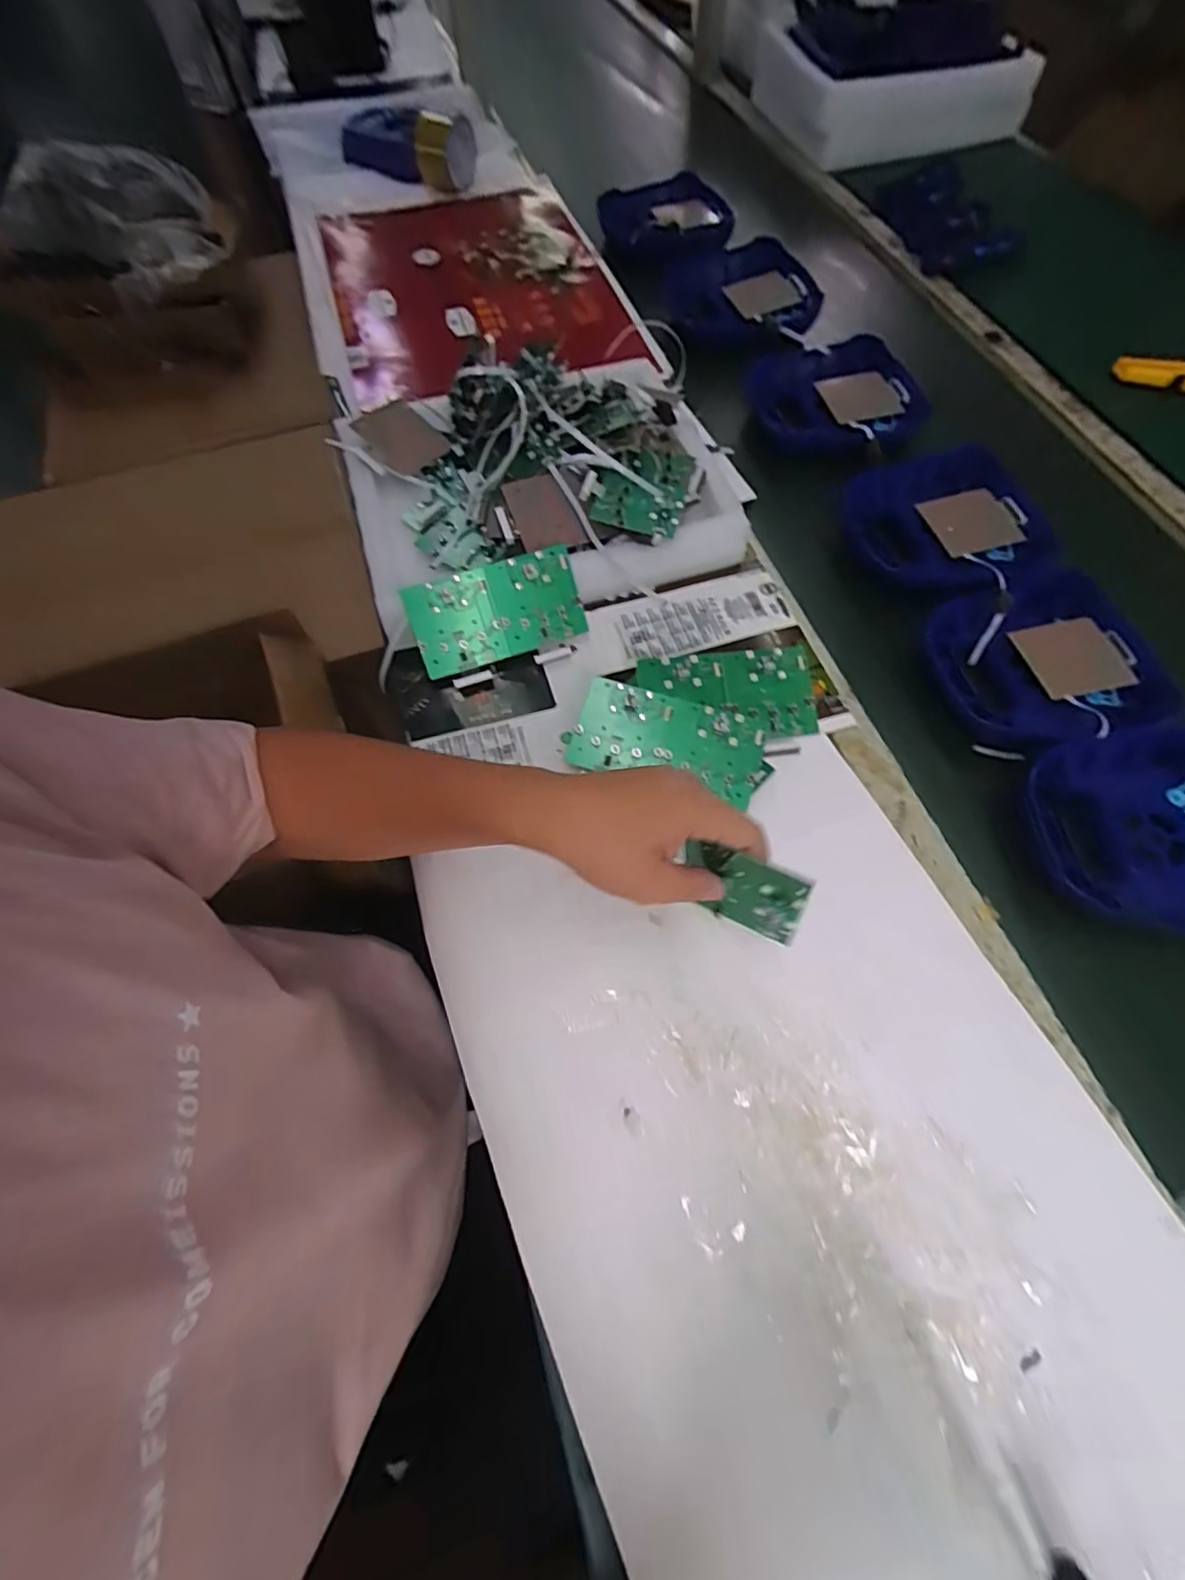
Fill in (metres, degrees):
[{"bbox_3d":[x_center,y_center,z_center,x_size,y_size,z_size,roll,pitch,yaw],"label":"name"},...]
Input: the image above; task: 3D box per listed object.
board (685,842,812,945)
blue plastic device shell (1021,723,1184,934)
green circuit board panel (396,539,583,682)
[{"bbox_3d":[0.096,0.068,0.386,0.075,0.071,0.009,21,53,23],"label":"board"},{"bbox_3d":[0.438,0.026,0.457,0.216,0.027,0.166,-2,66,1],"label":"blue plastic device shell"},{"bbox_3d":[-0.085,-0.159,0.536,0.149,0.007,0.080,-18,104,-8],"label":"green circuit board panel"}]

